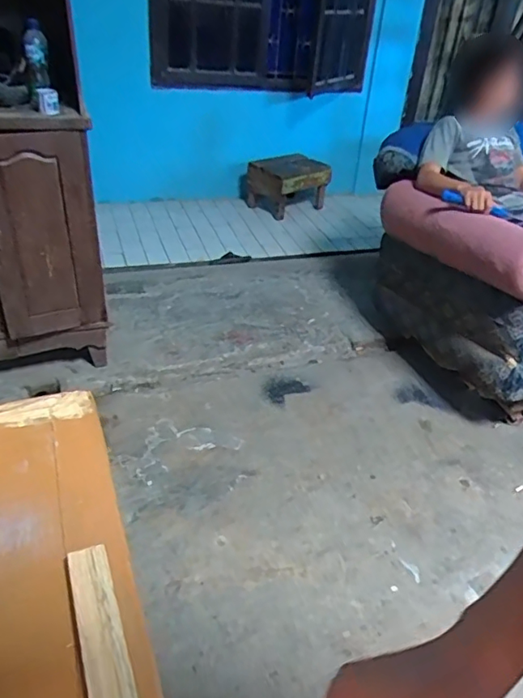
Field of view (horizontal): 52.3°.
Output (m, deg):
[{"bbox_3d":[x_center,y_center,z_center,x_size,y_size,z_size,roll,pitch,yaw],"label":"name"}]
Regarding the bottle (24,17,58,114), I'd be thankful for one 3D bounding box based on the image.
[{"bbox_3d":[-0.595,-0.760,1.438,0.065,0.219,0.051,-8,35,-20],"label":"bottle"}]

